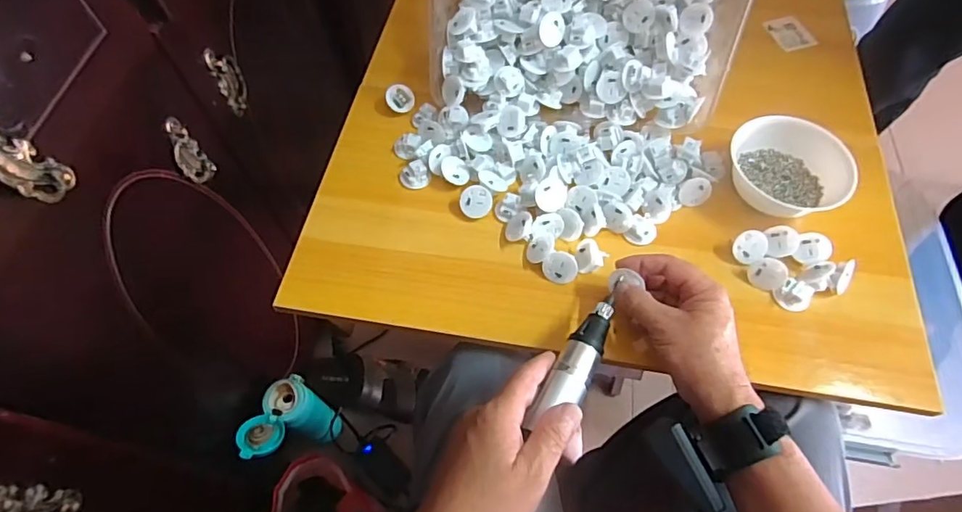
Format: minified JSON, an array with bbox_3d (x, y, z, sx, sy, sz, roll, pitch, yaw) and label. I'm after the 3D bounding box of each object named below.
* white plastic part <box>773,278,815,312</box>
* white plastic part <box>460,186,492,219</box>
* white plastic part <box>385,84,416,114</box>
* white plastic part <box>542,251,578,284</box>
[{"bbox_3d":[0.299,0.037,0.504,0.026,0.020,0.030,-31,64,-15],"label":"white plastic part"},{"bbox_3d":[-0.005,-0.057,0.553,0.034,0.009,0.034,0,89,6],"label":"white plastic part"},{"bbox_3d":[-0.095,-0.186,0.624,0.034,0.009,0.034,26,75,-27],"label":"white plastic part"},{"bbox_3d":[0.080,0.011,0.520,0.036,0.012,0.031,19,100,15],"label":"white plastic part"}]

